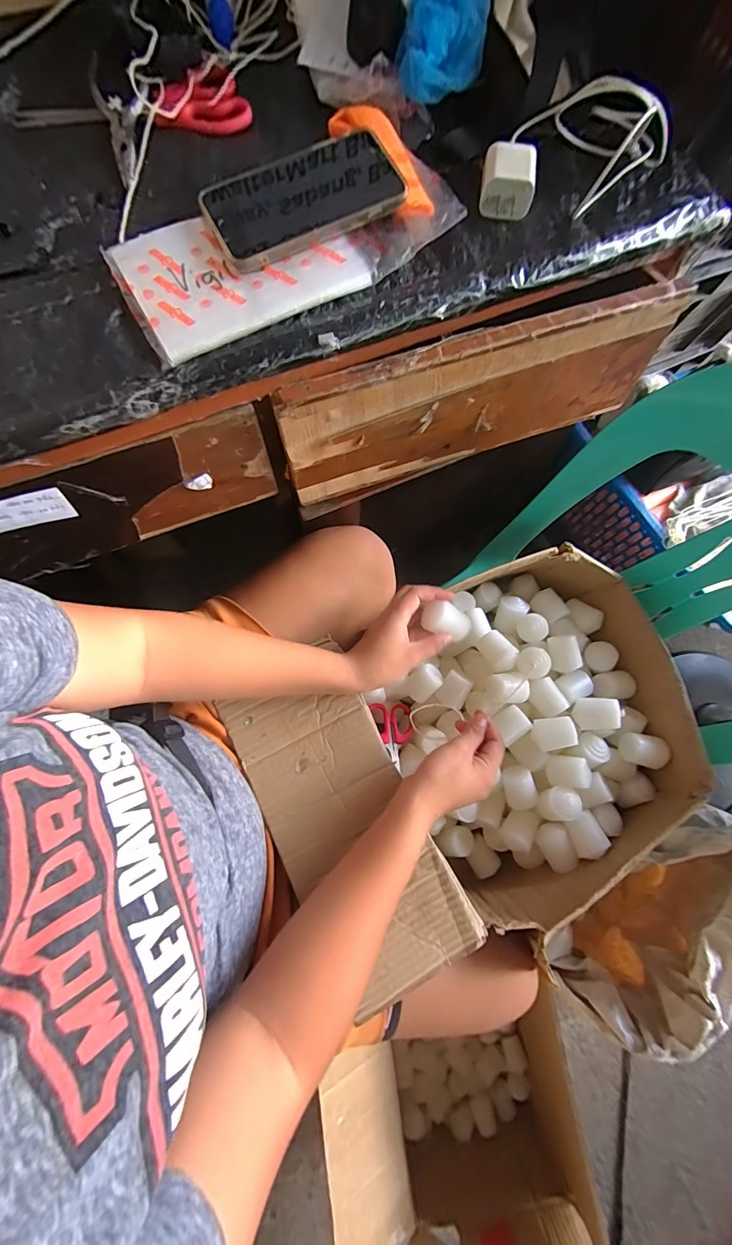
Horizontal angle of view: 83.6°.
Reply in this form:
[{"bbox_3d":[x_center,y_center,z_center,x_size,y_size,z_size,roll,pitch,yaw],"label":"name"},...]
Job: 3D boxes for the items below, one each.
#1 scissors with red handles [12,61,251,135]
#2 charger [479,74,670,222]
[{"bbox_3d":[-0.204,-0.450,0.361,0.192,0.017,0.062,-19,75,-6],"label":"scissors with red handles"},{"bbox_3d":[0.182,-0.409,0.351,0.186,0.057,0.101,-29,77,-9],"label":"charger"}]

